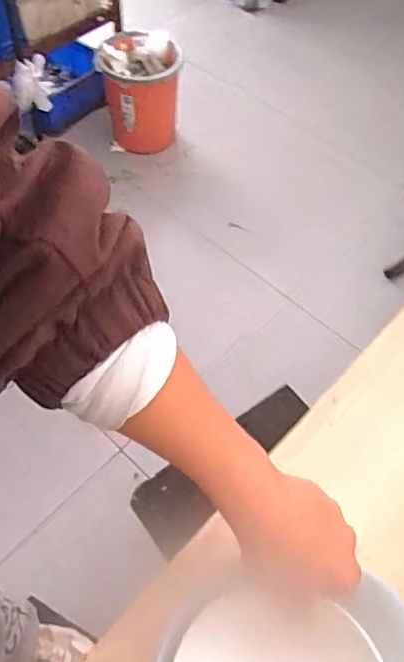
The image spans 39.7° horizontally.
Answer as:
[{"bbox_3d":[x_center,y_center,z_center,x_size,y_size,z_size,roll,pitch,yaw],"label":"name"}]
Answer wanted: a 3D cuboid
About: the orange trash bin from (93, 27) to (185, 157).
[{"bbox_3d":[-0.180,-0.726,1.693,0.233,0.266,0.241,-1,57,-2],"label":"orange trash bin"}]

